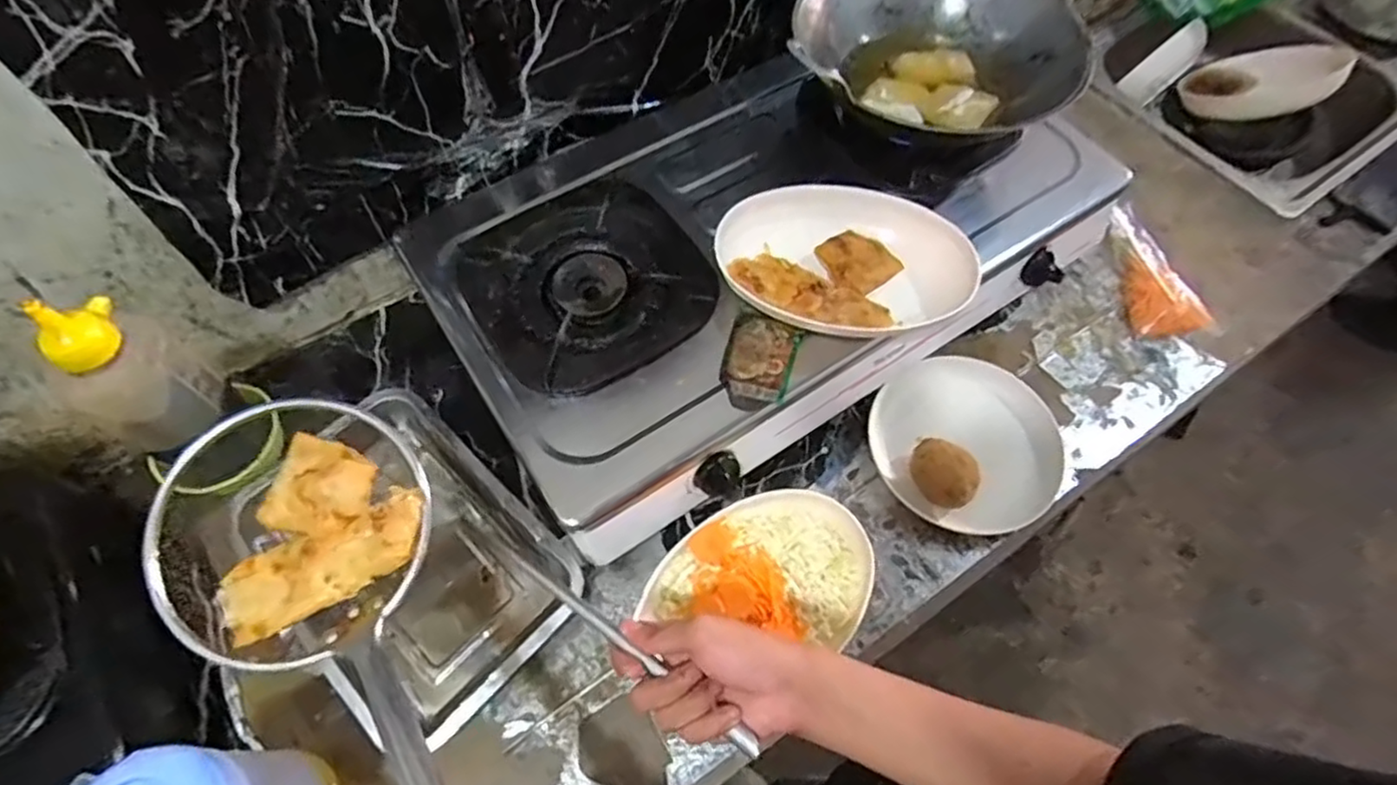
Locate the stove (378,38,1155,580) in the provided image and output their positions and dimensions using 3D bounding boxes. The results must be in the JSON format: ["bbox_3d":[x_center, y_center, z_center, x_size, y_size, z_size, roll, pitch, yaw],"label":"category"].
[{"bbox_3d":[0.066,-0.185,0.725,0.684,0.158,0.414,-31,67,-16],"label":"stove"}]

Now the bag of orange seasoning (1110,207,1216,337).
[{"bbox_3d":[0.526,-0.139,0.798,0.083,0.047,0.163,-19,64,-10],"label":"bag of orange seasoning"}]

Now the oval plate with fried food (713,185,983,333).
[{"bbox_3d":[0.133,-0.113,0.618,0.230,0.054,0.139,9,62,4],"label":"oval plate with fried food"}]

